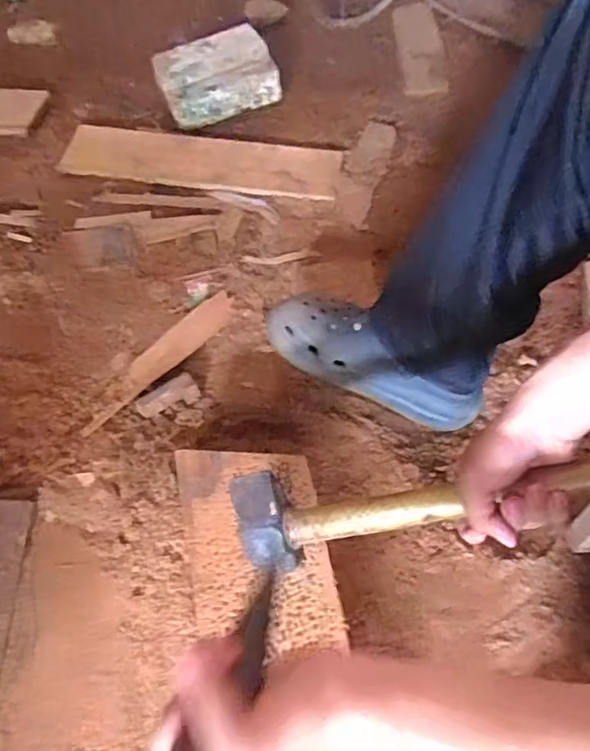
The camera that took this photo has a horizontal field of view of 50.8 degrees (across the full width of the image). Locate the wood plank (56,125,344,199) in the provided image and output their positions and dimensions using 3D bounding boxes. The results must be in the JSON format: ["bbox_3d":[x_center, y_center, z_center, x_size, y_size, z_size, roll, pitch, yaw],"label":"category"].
[{"bbox_3d":[-0.141,-0.319,0.912,0.409,0.008,0.109,6,61,4],"label":"wood plank"}]

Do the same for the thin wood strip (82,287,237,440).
[{"bbox_3d":[-0.162,-0.021,0.749,0.048,0.009,0.239,36,67,19],"label":"thin wood strip"}]

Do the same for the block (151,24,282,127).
[{"bbox_3d":[-0.122,-0.459,0.957,0.173,0.065,0.114,-23,63,-11],"label":"block"}]

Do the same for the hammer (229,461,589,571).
[{"bbox_3d":[0.090,0.096,0.480,0.291,0.048,0.066,-13,58,20],"label":"hammer"}]

